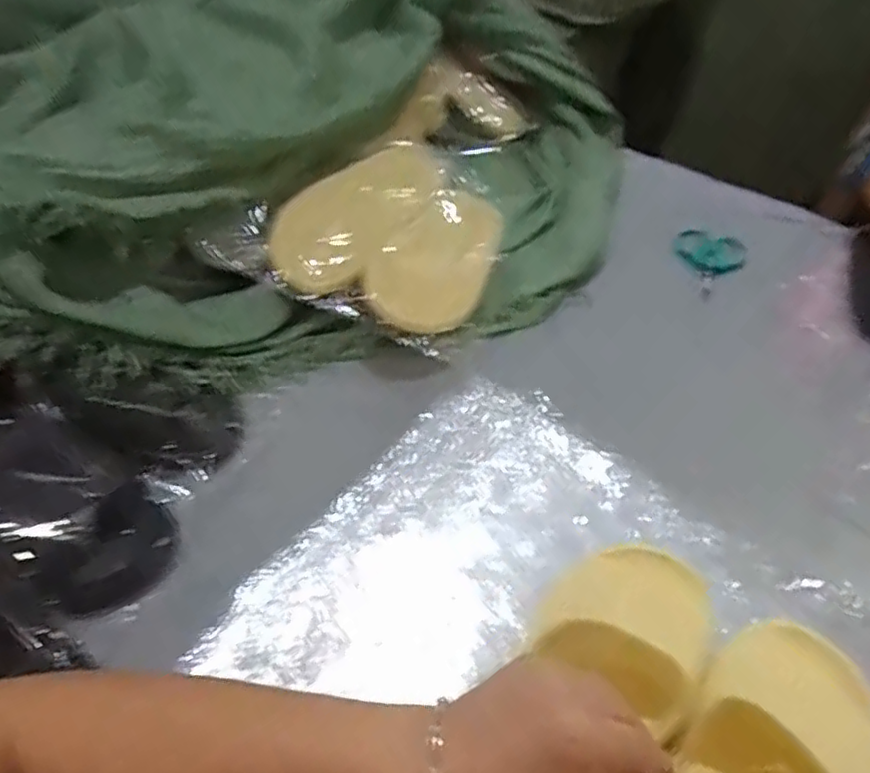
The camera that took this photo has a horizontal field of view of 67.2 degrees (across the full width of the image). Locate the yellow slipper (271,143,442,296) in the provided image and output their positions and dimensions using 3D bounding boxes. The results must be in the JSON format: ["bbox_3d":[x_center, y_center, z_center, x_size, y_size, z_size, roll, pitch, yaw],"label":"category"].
[{"bbox_3d":[-0.081,-0.180,0.664,0.105,0.040,0.232,24,47,19],"label":"yellow slipper"}]

